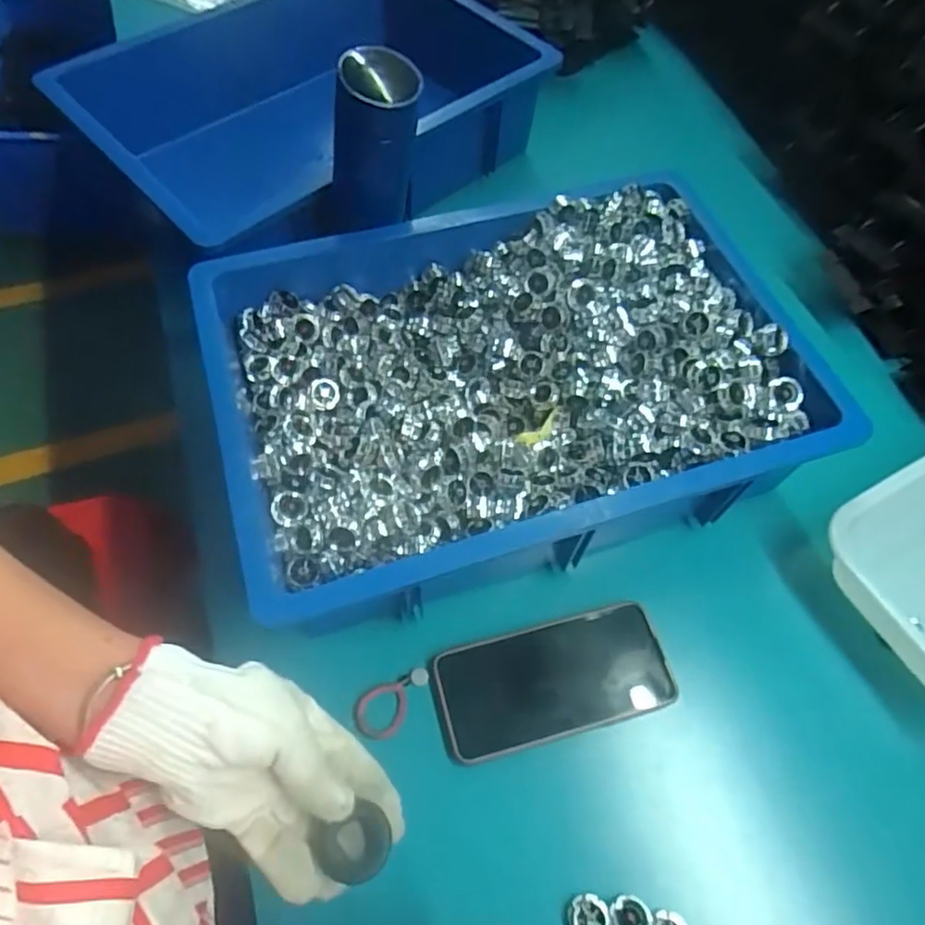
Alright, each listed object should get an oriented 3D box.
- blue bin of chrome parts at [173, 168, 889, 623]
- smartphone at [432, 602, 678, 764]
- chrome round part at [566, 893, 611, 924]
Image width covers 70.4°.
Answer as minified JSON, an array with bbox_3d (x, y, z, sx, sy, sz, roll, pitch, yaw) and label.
[{"bbox_3d":[0.042,-0.069,0.542,0.444,0.107,0.308,-17,63,-10],"label":"blue bin of chrome parts"},{"bbox_3d":[0.068,0.157,0.479,0.166,0.011,0.079,-13,62,-8],"label":"smartphone"},{"bbox_3d":[0.079,0.284,0.407,0.026,0.011,0.026,0,61,-1],"label":"chrome round part"}]

